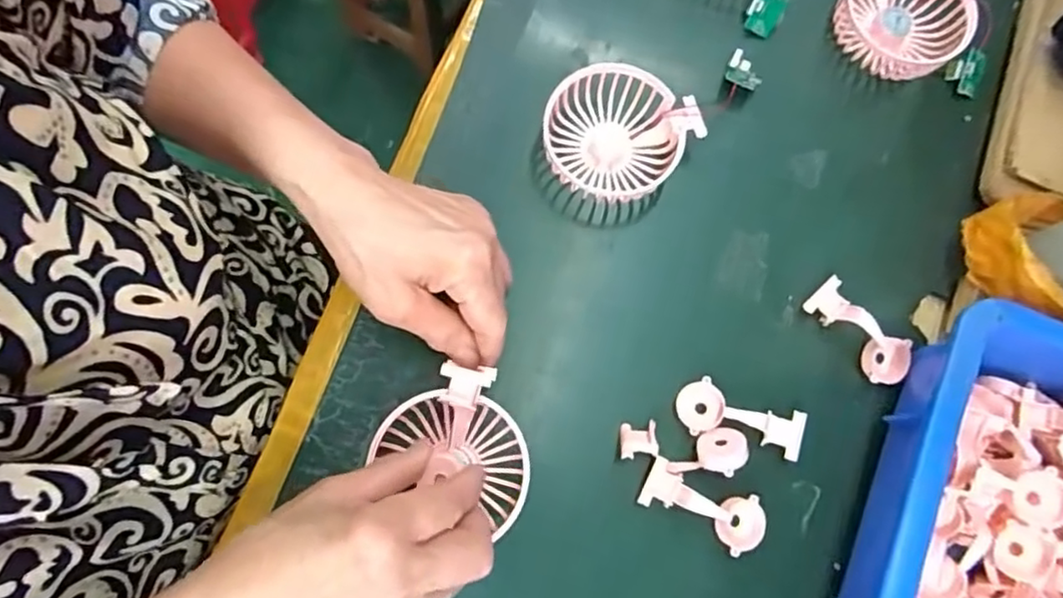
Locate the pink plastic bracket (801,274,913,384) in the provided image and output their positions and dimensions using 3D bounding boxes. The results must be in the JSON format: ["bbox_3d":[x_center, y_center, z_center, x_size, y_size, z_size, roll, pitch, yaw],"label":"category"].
[{"bbox_3d":[0.207,0.021,0.408,0.030,0.018,0.073,-44,82,-10],"label":"pink plastic bracket"}]

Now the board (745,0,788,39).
[{"bbox_3d":[0.168,-0.205,0.463,0.025,0.011,0.030,29,117,-2],"label":"board"}]

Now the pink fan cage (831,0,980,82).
[{"bbox_3d":[0.265,-0.203,0.465,0.087,0.033,0.084,32,78,5],"label":"pink fan cage"}]

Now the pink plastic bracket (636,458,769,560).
[{"bbox_3d":[0.102,0.122,0.378,0.075,0.019,0.033,22,78,3],"label":"pink plastic bracket"}]

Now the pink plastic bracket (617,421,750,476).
[{"bbox_3d":[0.089,0.089,0.384,0.072,0.022,0.028,6,77,0],"label":"pink plastic bracket"}]

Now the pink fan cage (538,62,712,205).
[{"bbox_3d":[0.055,-0.106,0.433,0.096,0.043,0.085,24,77,3],"label":"pink fan cage"}]

